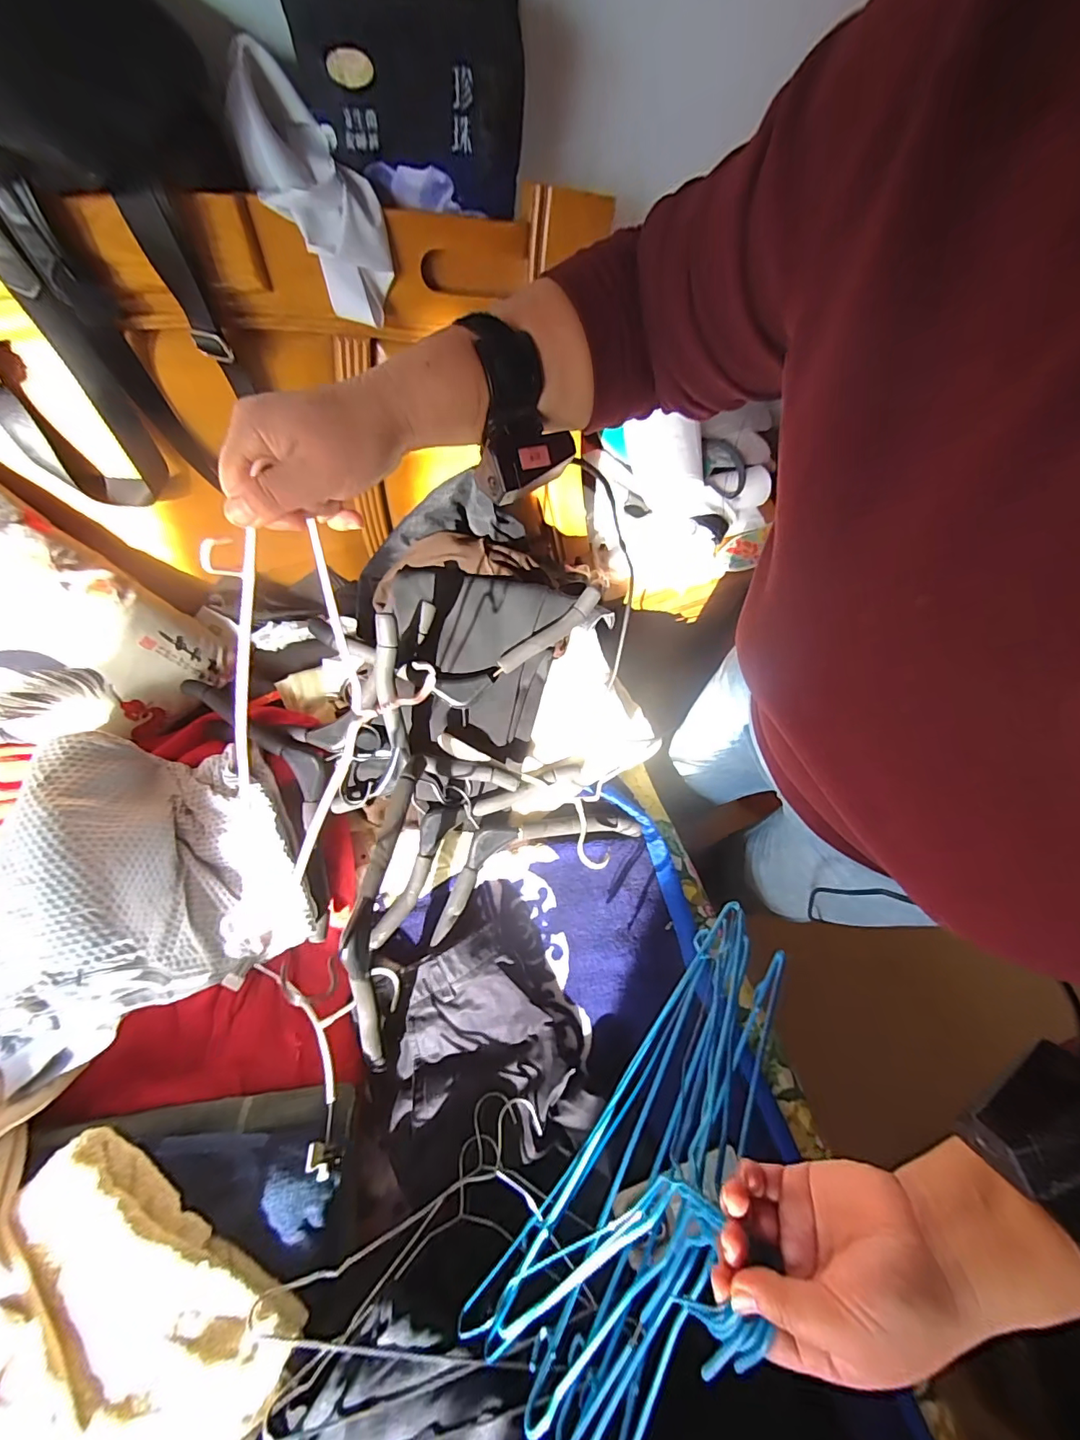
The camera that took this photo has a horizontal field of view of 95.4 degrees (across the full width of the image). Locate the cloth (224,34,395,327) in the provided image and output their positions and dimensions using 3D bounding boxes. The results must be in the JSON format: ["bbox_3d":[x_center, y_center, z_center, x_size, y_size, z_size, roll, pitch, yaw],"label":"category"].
[{"bbox_3d":[-0.218,-0.504,0.475,0.093,0.202,0.063,-48,37,-16],"label":"cloth"}]

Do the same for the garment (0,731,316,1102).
[{"bbox_3d":[-0.479,0.185,0.560,0.342,0.146,0.304,-28,73,-11],"label":"garment"}]

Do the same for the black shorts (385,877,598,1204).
[{"bbox_3d":[-0.076,0.386,0.634,0.249,0.054,0.323,-10,71,-5],"label":"black shorts"}]

